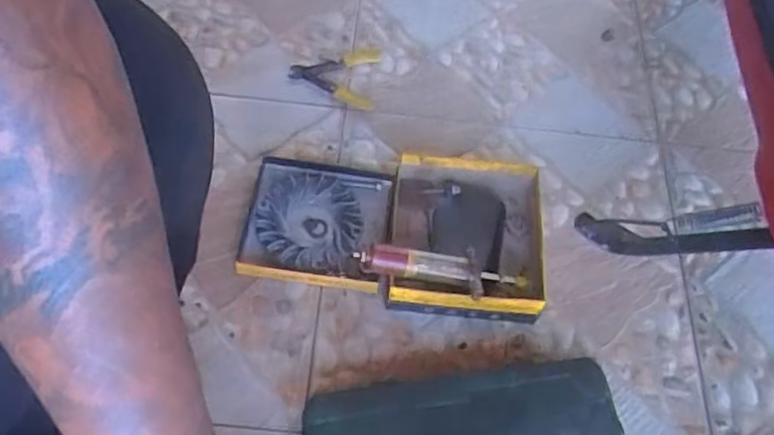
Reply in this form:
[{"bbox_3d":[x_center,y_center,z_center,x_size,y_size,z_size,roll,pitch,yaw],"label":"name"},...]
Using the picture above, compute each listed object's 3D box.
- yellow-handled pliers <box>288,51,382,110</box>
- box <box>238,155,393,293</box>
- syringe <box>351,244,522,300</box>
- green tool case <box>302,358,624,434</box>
[{"bbox_3d":[-0.069,-0.185,0.890,0.111,0.013,0.090,9,58,2],"label":"yellow-handled pliers"},{"bbox_3d":[-0.077,0.007,0.764,0.153,0.027,0.147,8,58,1],"label":"box"},{"bbox_3d":[0.056,0.047,0.690,0.168,0.030,0.045,12,58,4],"label":"syringe"},{"bbox_3d":[0.067,0.200,0.633,0.276,0.062,0.103,-7,59,-8],"label":"green tool case"}]

